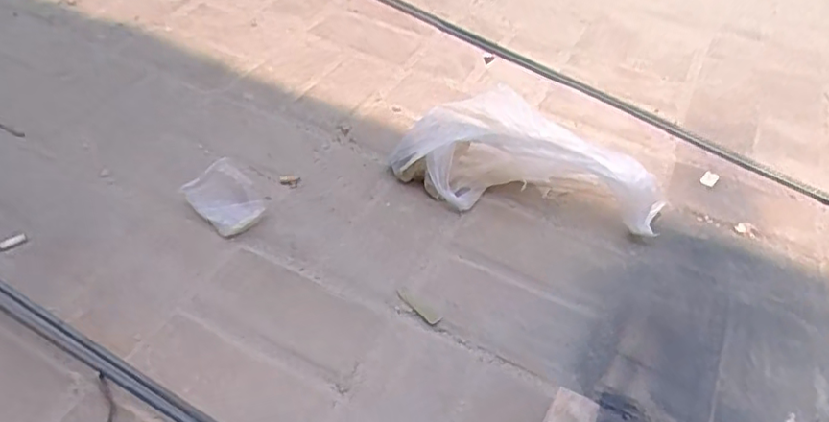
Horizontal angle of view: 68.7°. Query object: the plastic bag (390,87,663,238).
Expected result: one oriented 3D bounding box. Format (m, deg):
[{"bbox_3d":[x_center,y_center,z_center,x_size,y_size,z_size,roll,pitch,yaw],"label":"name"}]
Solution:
[{"bbox_3d":[0.146,-0.074,0.798,0.339,0.094,0.158,11,46,6],"label":"plastic bag"}]

